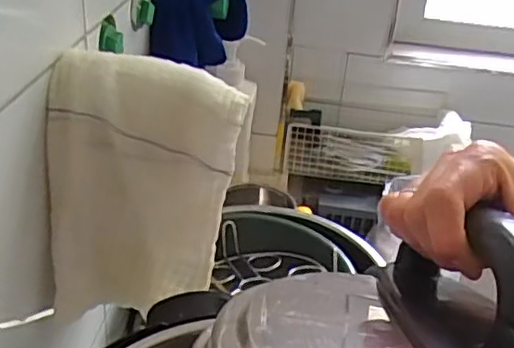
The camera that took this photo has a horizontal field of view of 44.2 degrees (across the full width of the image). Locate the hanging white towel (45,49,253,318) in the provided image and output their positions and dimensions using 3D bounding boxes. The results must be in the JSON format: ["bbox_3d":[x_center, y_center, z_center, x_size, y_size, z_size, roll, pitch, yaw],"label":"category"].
[{"bbox_3d":[-0.087,0.007,0.480,0.136,0.181,0.072,-2,32,-13],"label":"hanging white towel"}]

